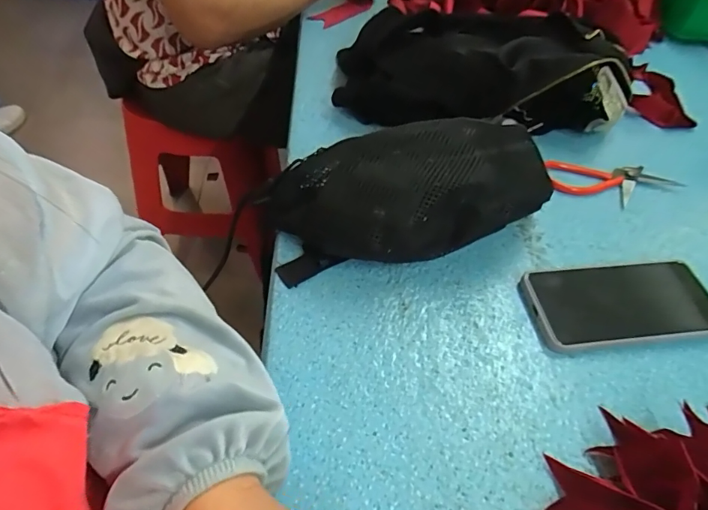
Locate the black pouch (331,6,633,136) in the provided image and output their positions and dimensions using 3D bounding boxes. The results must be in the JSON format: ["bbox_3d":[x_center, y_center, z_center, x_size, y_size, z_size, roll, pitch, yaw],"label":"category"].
[{"bbox_3d":[0.154,-0.230,0.563,0.345,0.096,0.184,0,51,-5],"label":"black pouch"}]

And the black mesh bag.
[{"bbox_3d":[0.066,-0.052,0.412,0.280,0.092,0.120,-11,53,-15],"label":"black mesh bag"}]

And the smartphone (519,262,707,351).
[{"bbox_3d":[0.232,0.042,0.401,0.158,0.016,0.075,-2,51,-7],"label":"smartphone"}]

